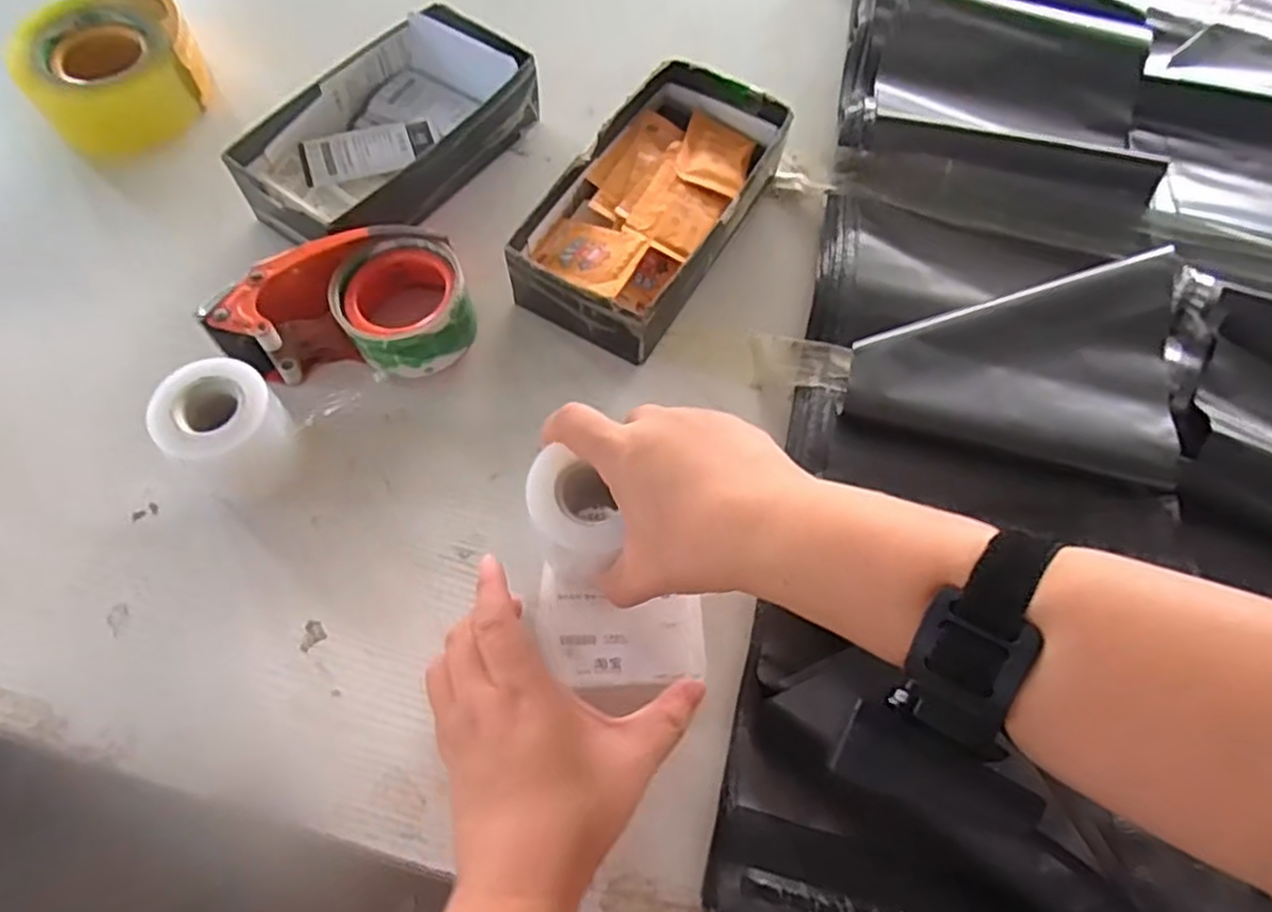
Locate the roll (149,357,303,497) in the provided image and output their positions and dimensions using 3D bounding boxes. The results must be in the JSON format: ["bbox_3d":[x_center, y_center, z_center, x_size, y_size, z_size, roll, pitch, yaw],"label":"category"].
[{"bbox_3d":[-0.229,-0.010,0.422,0.065,0.071,0.060,1,67,-3],"label":"roll"}]

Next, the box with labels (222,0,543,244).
[{"bbox_3d":[-0.176,-0.233,0.535,0.114,0.061,0.206,32,69,10],"label":"box with labels"}]

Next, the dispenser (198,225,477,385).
[{"bbox_3d":[-0.183,-0.096,0.470,0.151,0.058,0.089,-5,67,-6],"label":"dispenser"}]

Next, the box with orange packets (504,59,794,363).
[{"bbox_3d":[0.014,-0.179,0.522,0.113,0.061,0.225,29,68,9],"label":"box with orange packets"}]

